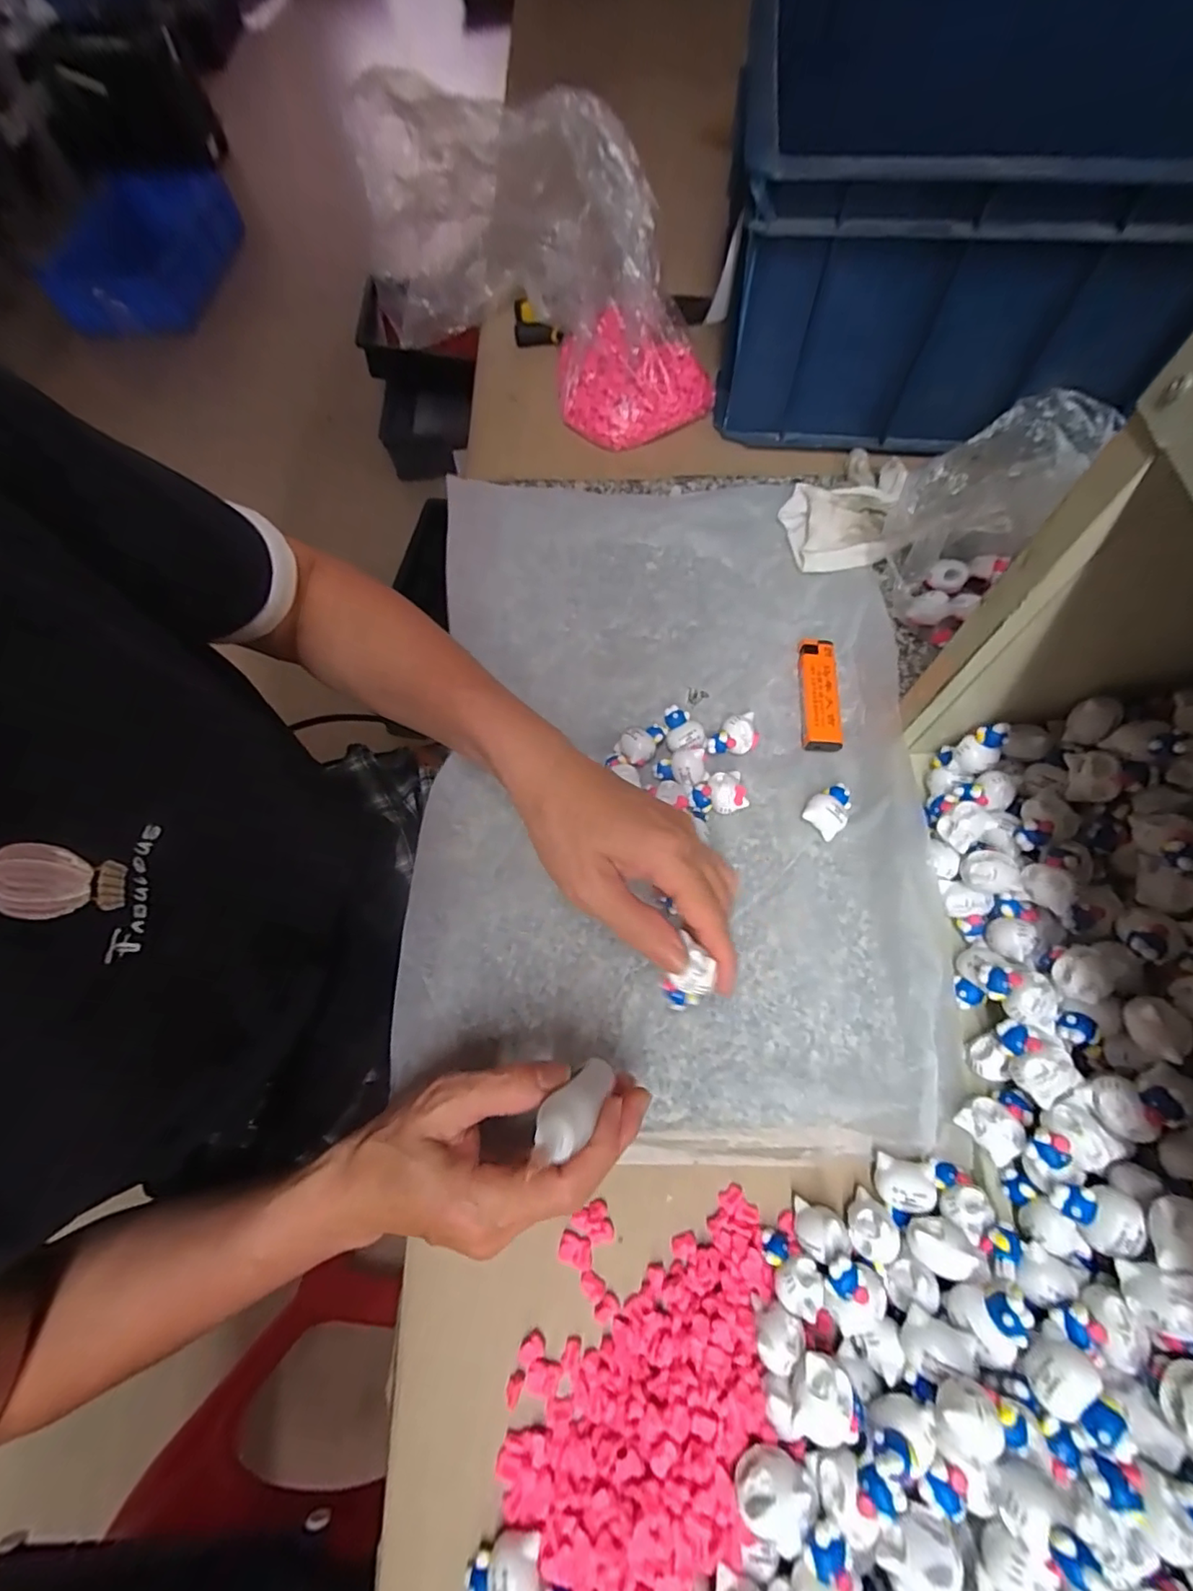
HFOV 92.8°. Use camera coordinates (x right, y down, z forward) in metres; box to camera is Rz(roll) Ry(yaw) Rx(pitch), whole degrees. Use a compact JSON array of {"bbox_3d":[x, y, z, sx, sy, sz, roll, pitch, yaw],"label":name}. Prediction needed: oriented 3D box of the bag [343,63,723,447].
[{"bbox_3d":[-0.060,-0.448,0.477,0.144,0.177,0.373,-40,85,-13],"label":"bag"}]

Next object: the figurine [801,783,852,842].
[{"bbox_3d":[0.146,0.009,0.353,0.033,0.019,0.024,-43,72,-14],"label":"figurine"}]

